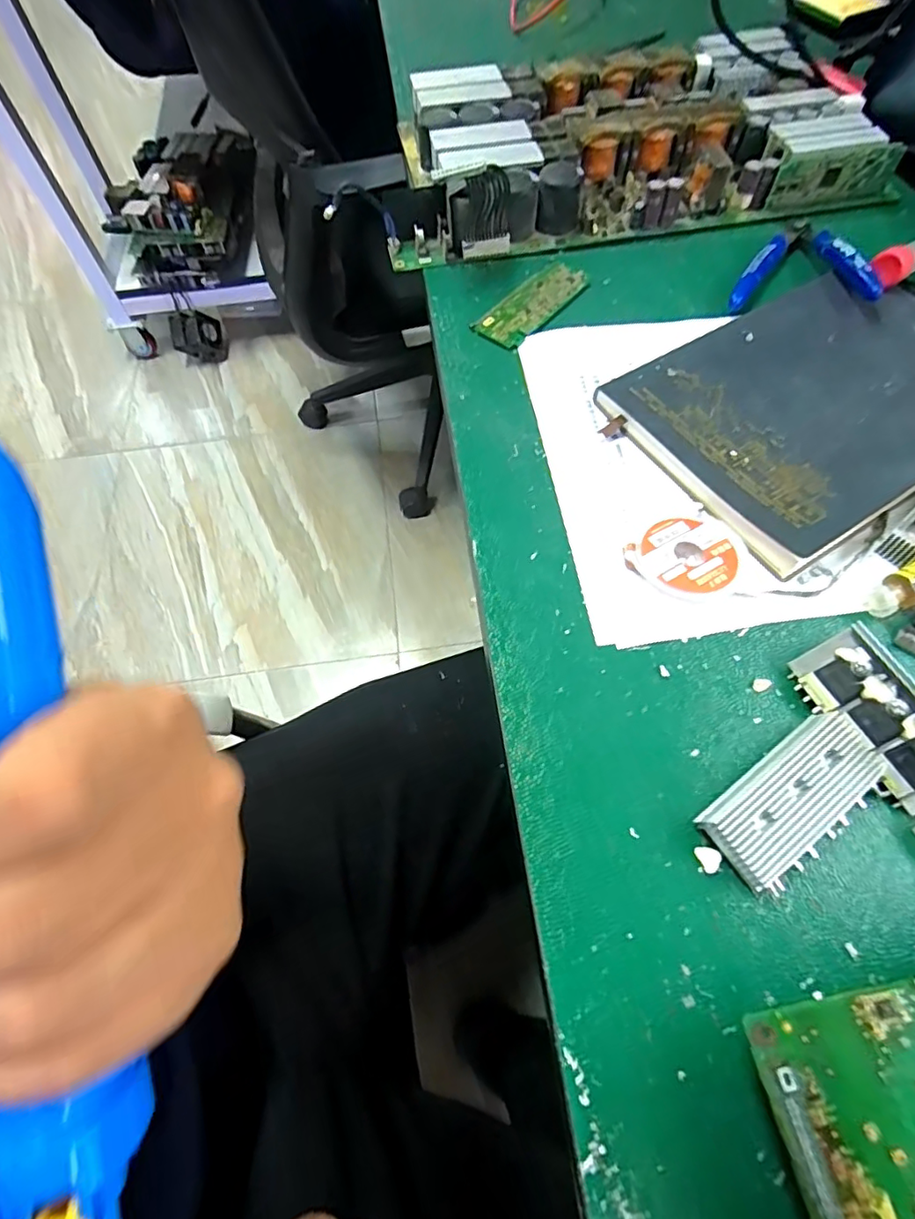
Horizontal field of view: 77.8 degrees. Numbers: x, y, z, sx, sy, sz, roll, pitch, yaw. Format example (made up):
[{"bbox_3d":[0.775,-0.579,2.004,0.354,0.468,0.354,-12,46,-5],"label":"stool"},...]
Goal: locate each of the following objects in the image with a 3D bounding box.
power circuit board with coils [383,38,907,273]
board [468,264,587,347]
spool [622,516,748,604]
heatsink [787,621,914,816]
[{"bbox_3d":[0.117,-0.354,0.420,0.355,0.042,0.199,-9,63,-2],"label":"power circuit board with coils"},{"bbox_3d":[0.048,-0.197,0.364,0.033,0.005,0.084,34,69,18],"label":"board"},{"bbox_3d":[0.110,-0.025,0.269,0.052,0.009,0.044,-36,67,-15],"label":"spool"},{"bbox_3d":[0.169,0.043,0.226,0.034,0.016,0.069,-41,64,26],"label":"heatsink"}]

